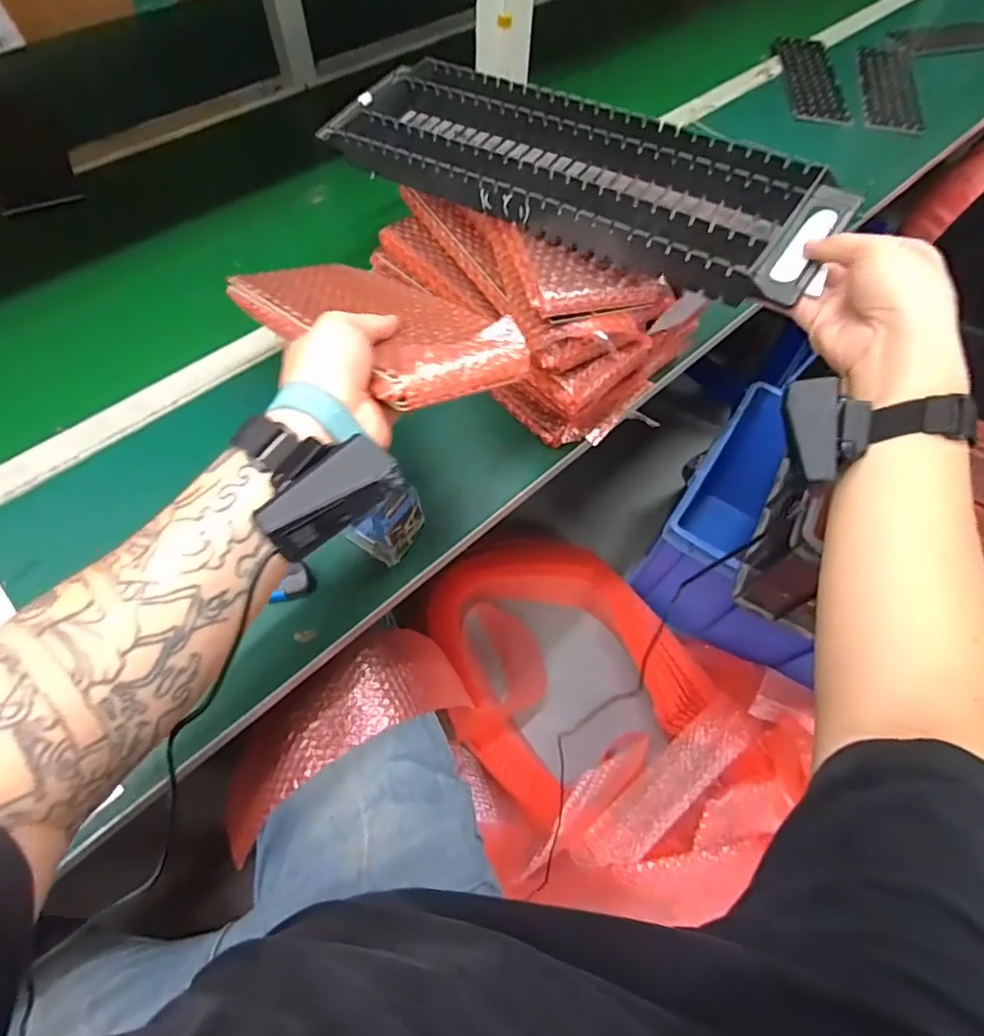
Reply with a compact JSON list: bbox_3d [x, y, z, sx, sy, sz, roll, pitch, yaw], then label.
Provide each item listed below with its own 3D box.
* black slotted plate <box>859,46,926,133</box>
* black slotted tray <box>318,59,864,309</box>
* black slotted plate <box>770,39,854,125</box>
[{"bbox_3d":[0.687,-0.743,0.961,0.099,0.008,0.277,15,63,4],"label":"black slotted plate"},{"bbox_3d":[0.059,-0.299,0.480,0.445,0.045,0.146,32,65,20],"label":"black slotted tray"},{"bbox_3d":[0.550,-0.757,0.962,0.095,0.006,0.287,8,62,0],"label":"black slotted plate"}]

